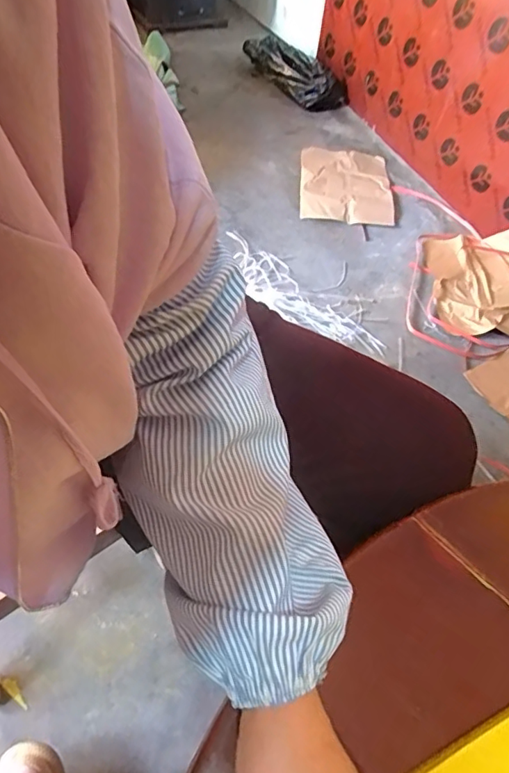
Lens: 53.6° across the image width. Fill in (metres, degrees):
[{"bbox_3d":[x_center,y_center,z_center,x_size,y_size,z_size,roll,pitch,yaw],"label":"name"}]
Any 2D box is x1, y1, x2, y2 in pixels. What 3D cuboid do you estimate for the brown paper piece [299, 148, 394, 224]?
[{"bbox_3d":[0.270,-0.597,1.498,0.268,0.032,0.370,2,55,1],"label":"brown paper piece"}]

